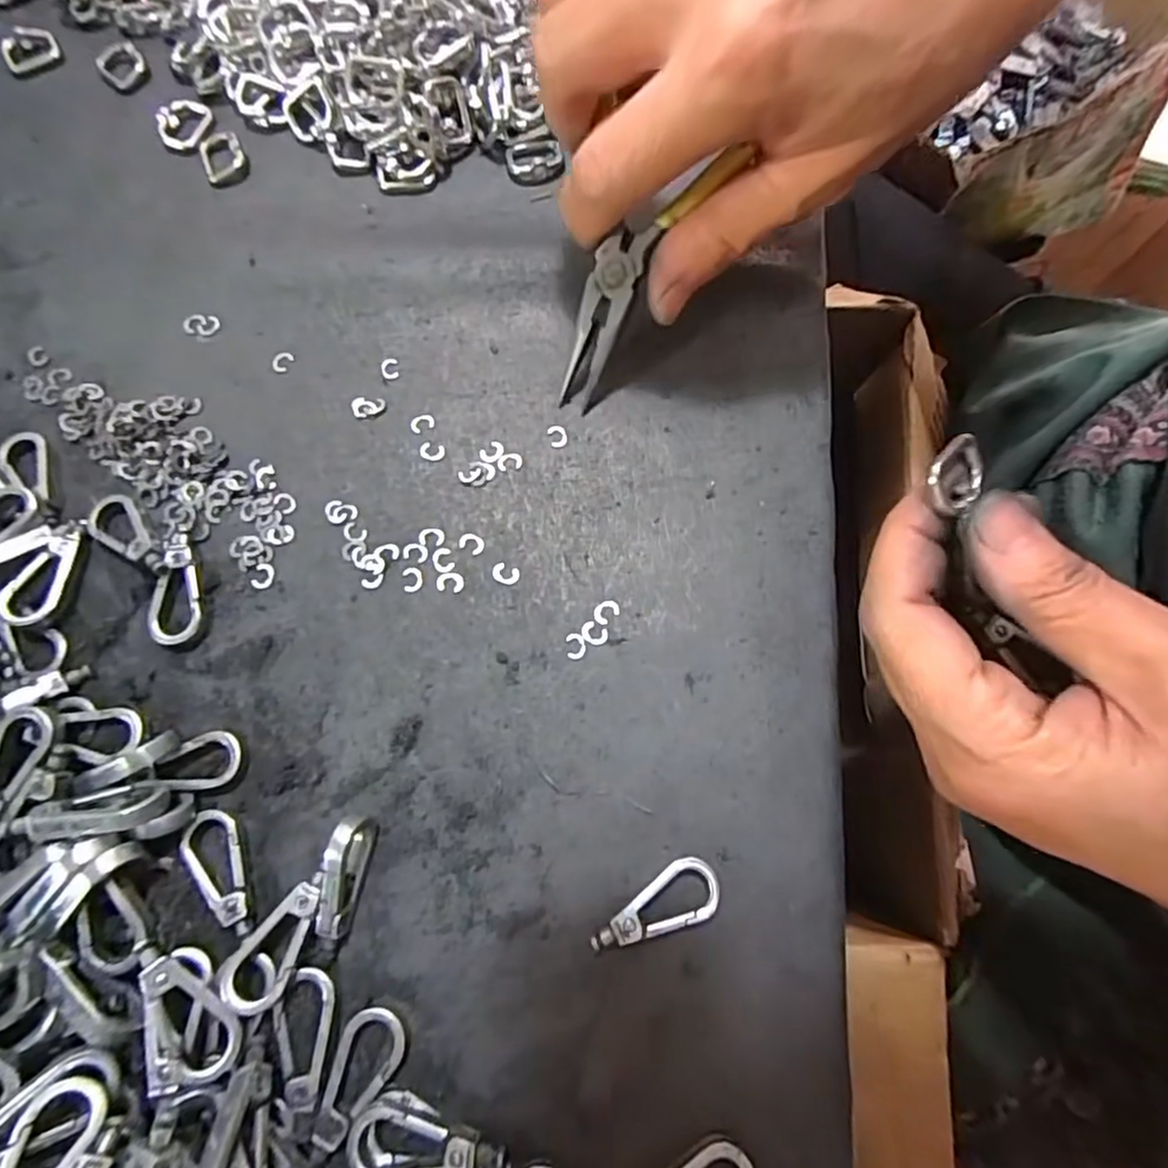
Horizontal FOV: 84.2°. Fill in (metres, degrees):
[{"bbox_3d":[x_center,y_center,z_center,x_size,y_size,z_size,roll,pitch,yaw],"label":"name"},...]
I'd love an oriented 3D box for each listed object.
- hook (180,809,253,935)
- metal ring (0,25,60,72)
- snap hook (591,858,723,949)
[{"bbox_3d":[-0.100,0.079,0.175,0.013,0.004,0.034,-25,76,-7],"label":"hook"},{"bbox_3d":[-0.235,-0.227,0.272,0.022,0.004,0.022,0,74,-1],"label":"metal ring"},{"bbox_3d":[0.019,0.088,0.173,0.037,0.005,0.015,-26,76,-8],"label":"snap hook"}]

